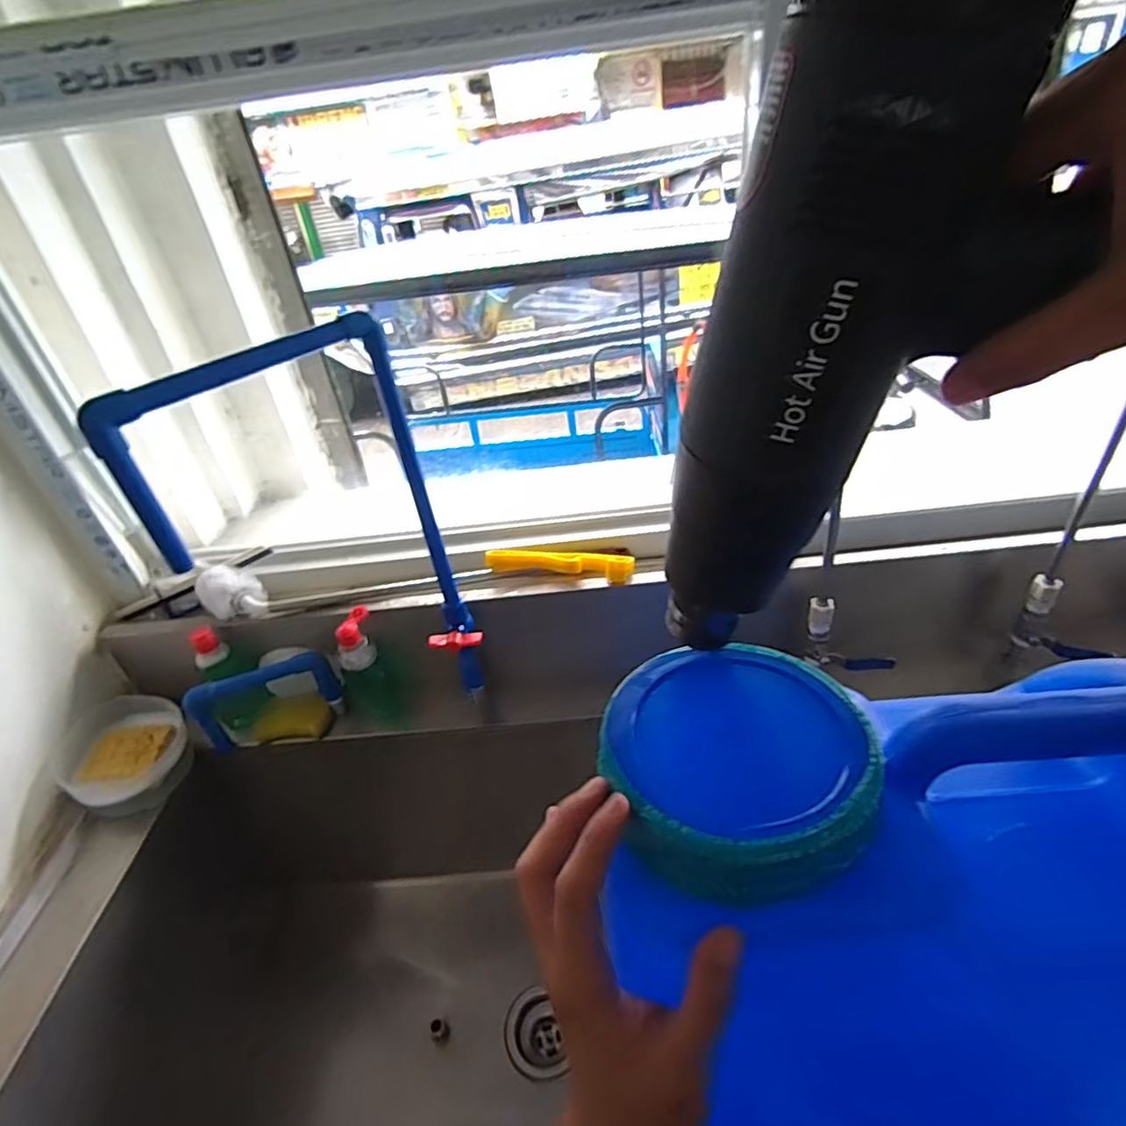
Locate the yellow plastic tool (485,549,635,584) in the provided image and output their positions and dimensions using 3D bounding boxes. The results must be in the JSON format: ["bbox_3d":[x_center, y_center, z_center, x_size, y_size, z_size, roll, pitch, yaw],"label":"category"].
[{"bbox_3d":[-0.007,0.000,0.839,0.206,0.030,0.027,4,37,16],"label":"yellow plastic tool"}]

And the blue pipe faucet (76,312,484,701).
[{"bbox_3d":[-0.235,0.015,0.650,0.268,0.474,0.067,-29,41,-27],"label":"blue pipe faucet"}]

